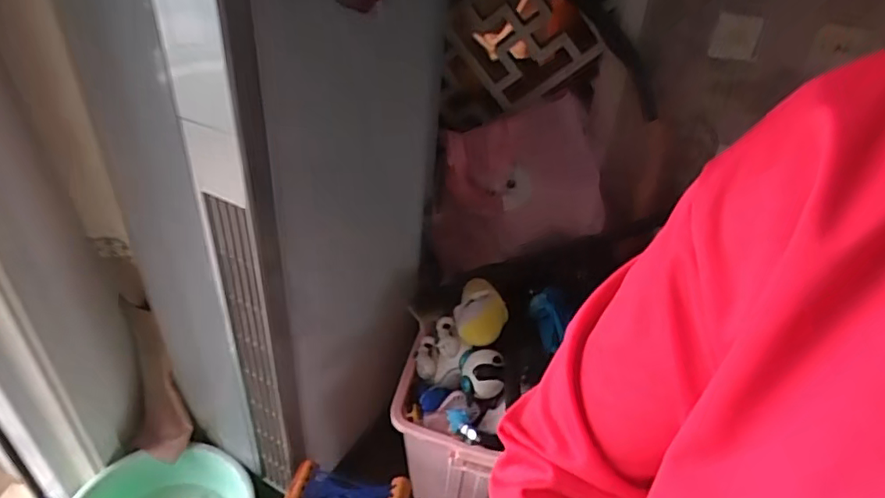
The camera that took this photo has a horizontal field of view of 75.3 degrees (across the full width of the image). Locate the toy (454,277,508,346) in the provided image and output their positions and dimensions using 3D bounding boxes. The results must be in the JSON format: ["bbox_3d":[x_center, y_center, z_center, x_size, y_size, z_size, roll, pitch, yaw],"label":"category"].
[{"bbox_3d":[0.073,0.116,1.074,0.094,0.083,0.098,9,39,4],"label":"toy"}]

